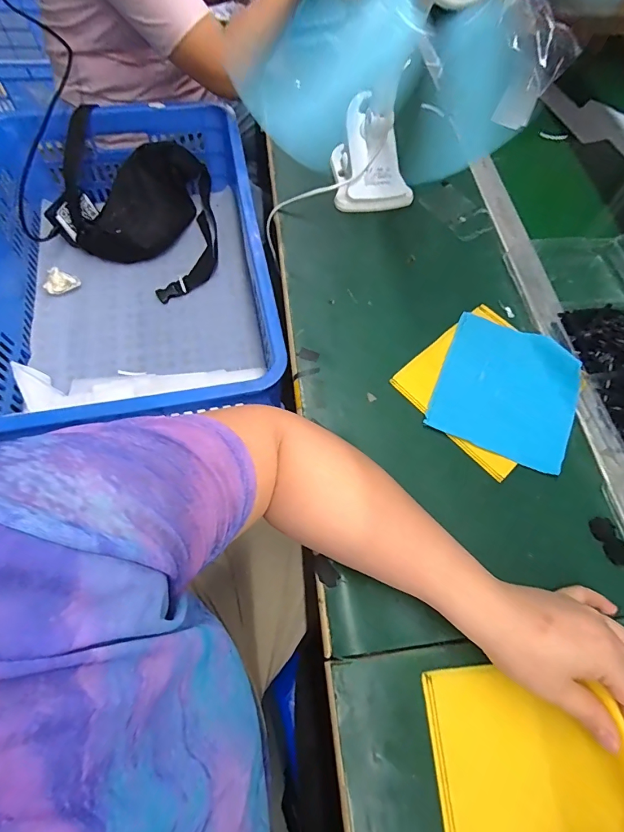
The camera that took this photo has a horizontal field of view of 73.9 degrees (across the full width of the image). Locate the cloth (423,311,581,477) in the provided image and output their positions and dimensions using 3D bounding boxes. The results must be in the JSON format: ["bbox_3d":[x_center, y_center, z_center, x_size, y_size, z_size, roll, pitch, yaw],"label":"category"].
[{"bbox_3d":[0.216,-0.034,0.454,0.141,0.017,0.163,22,65,7],"label":"cloth"}]

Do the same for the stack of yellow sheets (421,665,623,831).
[{"bbox_3d":[0.159,0.267,0.292,0.135,0.029,0.152,-12,69,12],"label":"stack of yellow sheets"}]

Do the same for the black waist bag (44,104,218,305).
[{"bbox_3d":[-0.287,-0.398,0.750,0.276,0.140,0.268,31,66,11],"label":"black waist bag"}]

